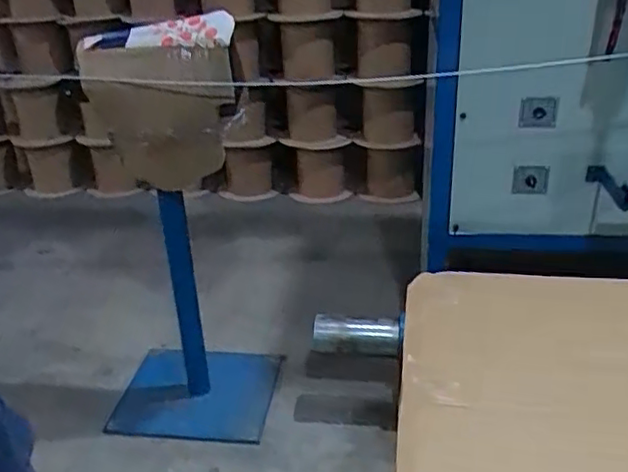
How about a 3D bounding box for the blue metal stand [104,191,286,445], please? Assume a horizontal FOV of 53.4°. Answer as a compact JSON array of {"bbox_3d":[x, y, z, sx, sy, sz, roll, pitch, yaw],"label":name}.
[{"bbox_3d":[-0.365,0.205,1.763,0.449,0.610,0.382,1,26,7],"label":"blue metal stand"}]

